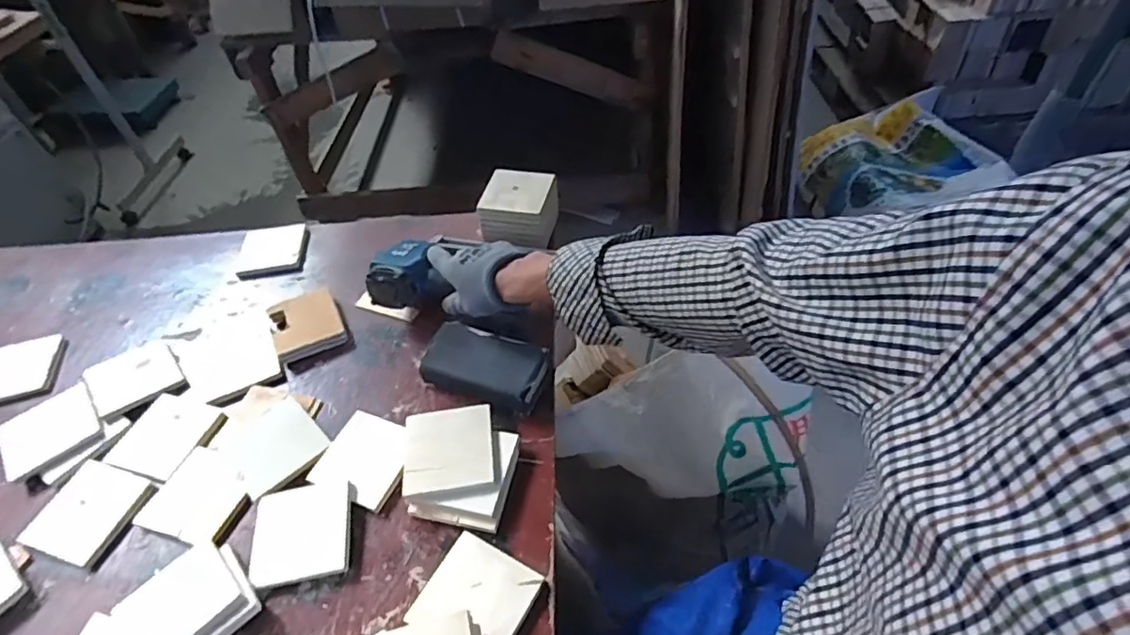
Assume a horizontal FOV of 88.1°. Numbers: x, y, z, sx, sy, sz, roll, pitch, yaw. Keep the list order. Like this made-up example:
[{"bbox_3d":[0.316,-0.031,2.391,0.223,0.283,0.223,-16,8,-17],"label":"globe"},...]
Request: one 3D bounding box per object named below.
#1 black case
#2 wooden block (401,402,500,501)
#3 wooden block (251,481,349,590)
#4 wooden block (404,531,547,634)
[{"bbox_3d":[-0.091,0.056,0.673,0.144,0.050,0.084,15,53,16],"label":"black case"},{"bbox_3d":[-0.118,0.135,0.596,0.090,0.011,0.096,-8,51,-4],"label":"wooden block"},{"bbox_3d":[-0.255,0.207,0.567,0.092,0.005,0.093,-11,51,-6],"label":"wooden block"},{"bbox_3d":[-0.078,0.252,0.524,0.091,0.017,0.085,23,55,20],"label":"wooden block"}]

